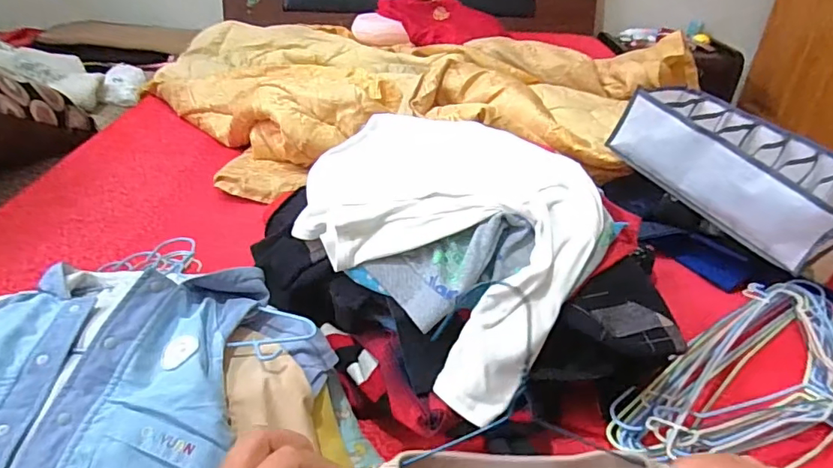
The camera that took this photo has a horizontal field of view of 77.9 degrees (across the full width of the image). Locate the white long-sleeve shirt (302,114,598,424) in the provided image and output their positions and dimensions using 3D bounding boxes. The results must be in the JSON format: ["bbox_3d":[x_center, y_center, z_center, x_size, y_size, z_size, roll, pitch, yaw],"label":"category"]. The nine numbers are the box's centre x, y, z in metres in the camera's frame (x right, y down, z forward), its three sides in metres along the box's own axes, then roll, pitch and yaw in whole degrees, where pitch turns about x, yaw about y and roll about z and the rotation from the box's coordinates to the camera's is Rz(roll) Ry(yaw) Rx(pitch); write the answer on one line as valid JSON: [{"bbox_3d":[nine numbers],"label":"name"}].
[{"bbox_3d":[0.035,-0.008,0.626,0.277,0.144,0.356,-28,44,-36],"label":"white long-sleeve shirt"}]

